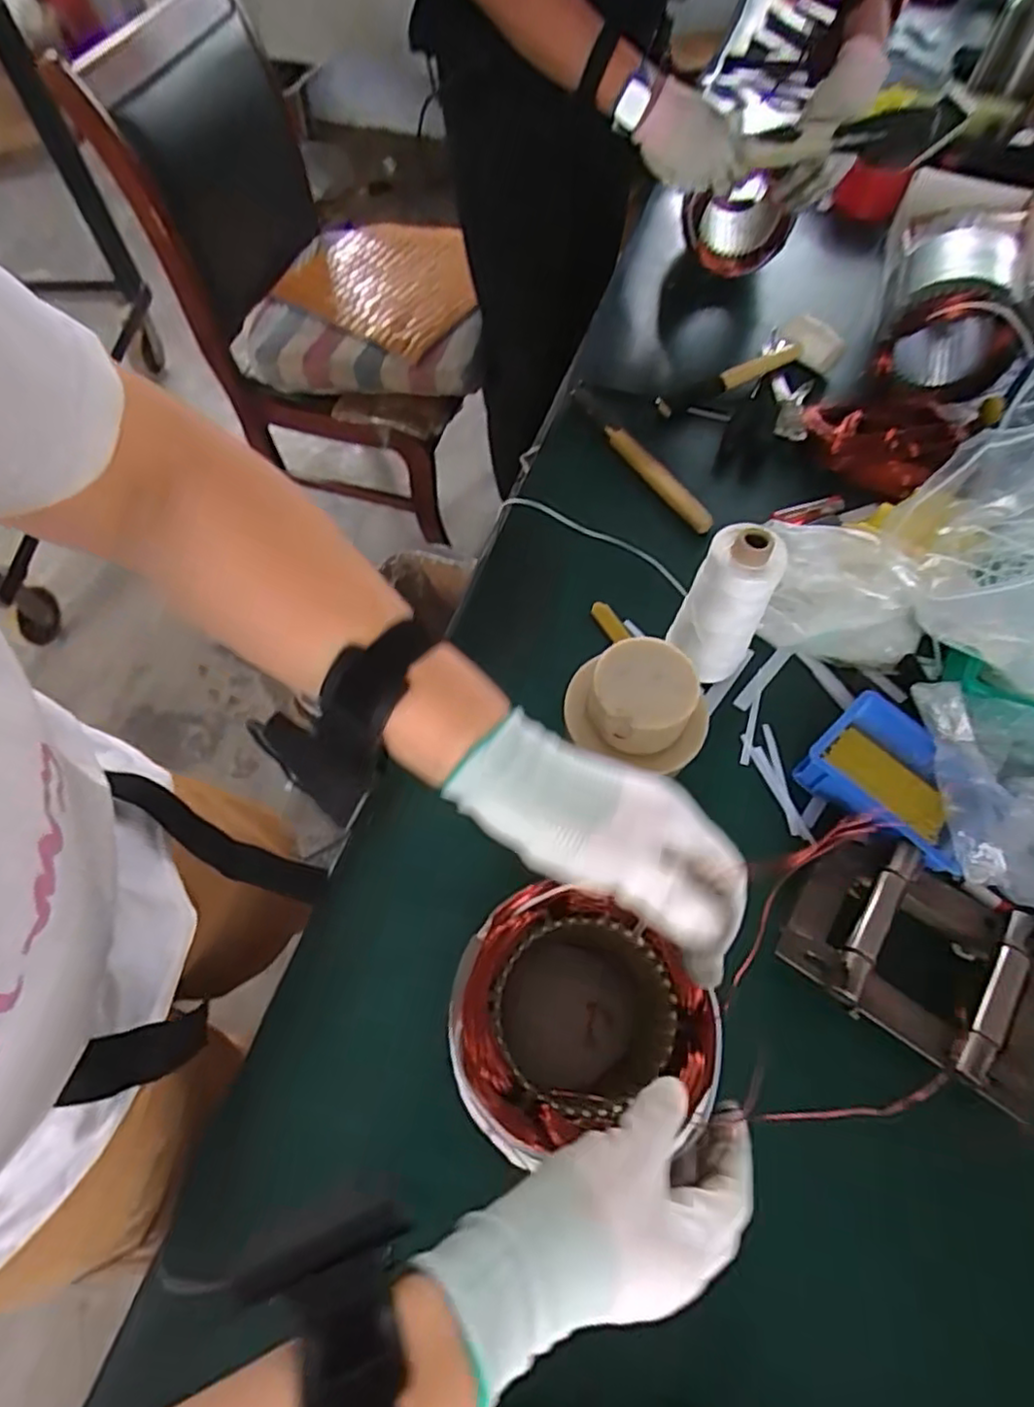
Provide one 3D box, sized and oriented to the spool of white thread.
[{"bbox_3d":[0.187,-0.085,0.600,0.071,0.168,0.054,32,67,15],"label":"spool of white thread"}]

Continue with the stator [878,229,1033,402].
[{"bbox_3d":[0.522,-0.468,0.795,0.144,0.131,0.140,14,64,7],"label":"stator"}]

